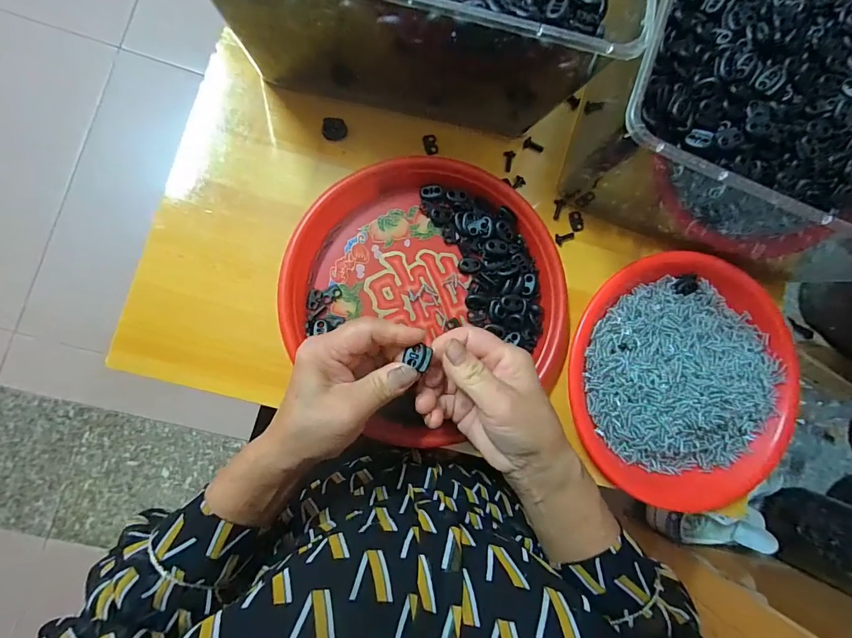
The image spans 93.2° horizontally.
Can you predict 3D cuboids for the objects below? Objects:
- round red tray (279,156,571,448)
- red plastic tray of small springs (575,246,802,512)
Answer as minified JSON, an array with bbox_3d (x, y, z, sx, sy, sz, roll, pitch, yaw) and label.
[{"bbox_3d":[0.001,-0.029,0.349,0.220,0.032,0.232,1,86,-8],"label":"round red tray"},{"bbox_3d":[0.240,0.056,0.367,0.226,0.034,0.221,16,84,-6],"label":"red plastic tray of small springs"}]

